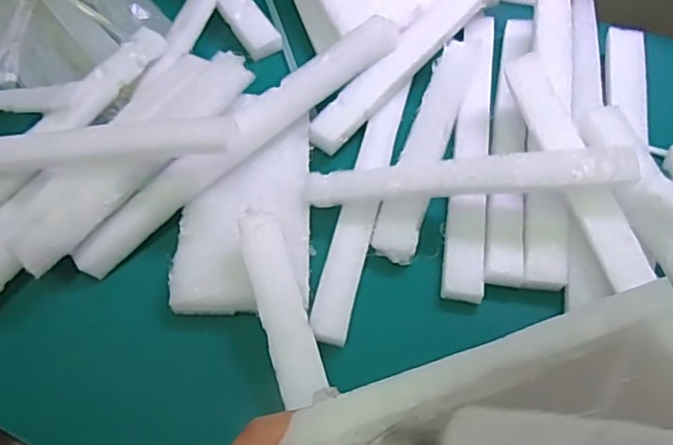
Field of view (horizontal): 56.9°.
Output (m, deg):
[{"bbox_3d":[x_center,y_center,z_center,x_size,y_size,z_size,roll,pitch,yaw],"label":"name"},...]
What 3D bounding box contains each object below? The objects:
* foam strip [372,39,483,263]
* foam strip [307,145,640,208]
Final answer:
[{"bbox_3d":[0.081,-0.075,0.538,0.035,0.017,0.244,15,57,13],"label":"foam strip"},{"bbox_3d":[0.096,-0.034,0.475,0.242,0.018,0.029,-4,53,17],"label":"foam strip"}]

